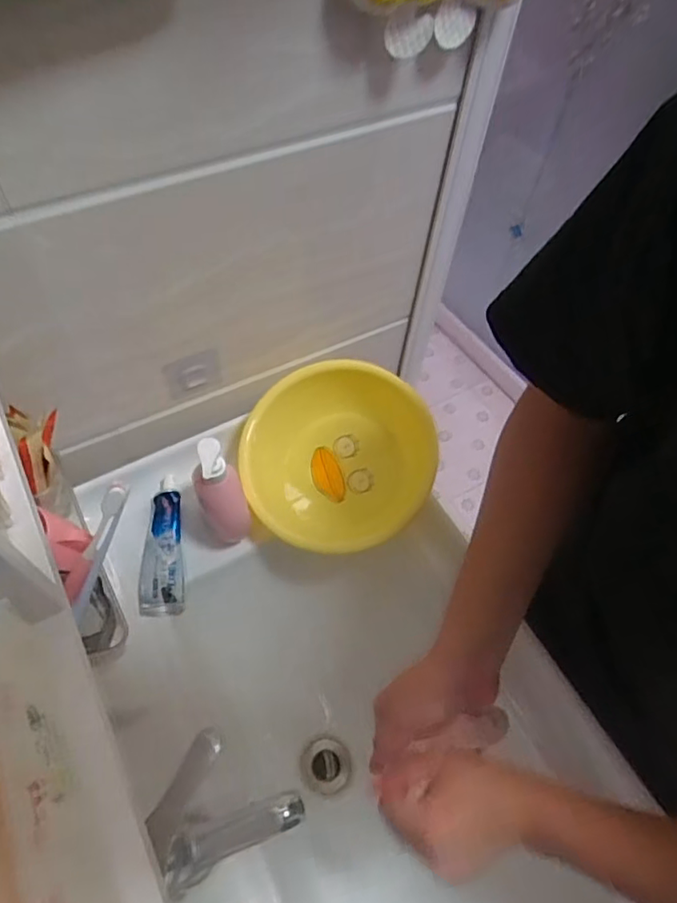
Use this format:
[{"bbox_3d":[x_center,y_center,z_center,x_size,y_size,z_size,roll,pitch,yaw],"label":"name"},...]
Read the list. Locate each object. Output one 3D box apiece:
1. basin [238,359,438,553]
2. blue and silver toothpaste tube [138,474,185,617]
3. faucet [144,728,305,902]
[{"bbox_3d":[-0.002,0.010,0.711,0.228,0.094,0.228,-1,69,2],"label":"basin"},{"bbox_3d":[-0.208,0.109,0.696,0.045,0.038,0.165,-1,72,-5],"label":"blue and silver toothpaste tube"},{"bbox_3d":[-0.092,0.264,0.441,0.113,0.081,0.085,-23,63,-17],"label":"faucet"}]

